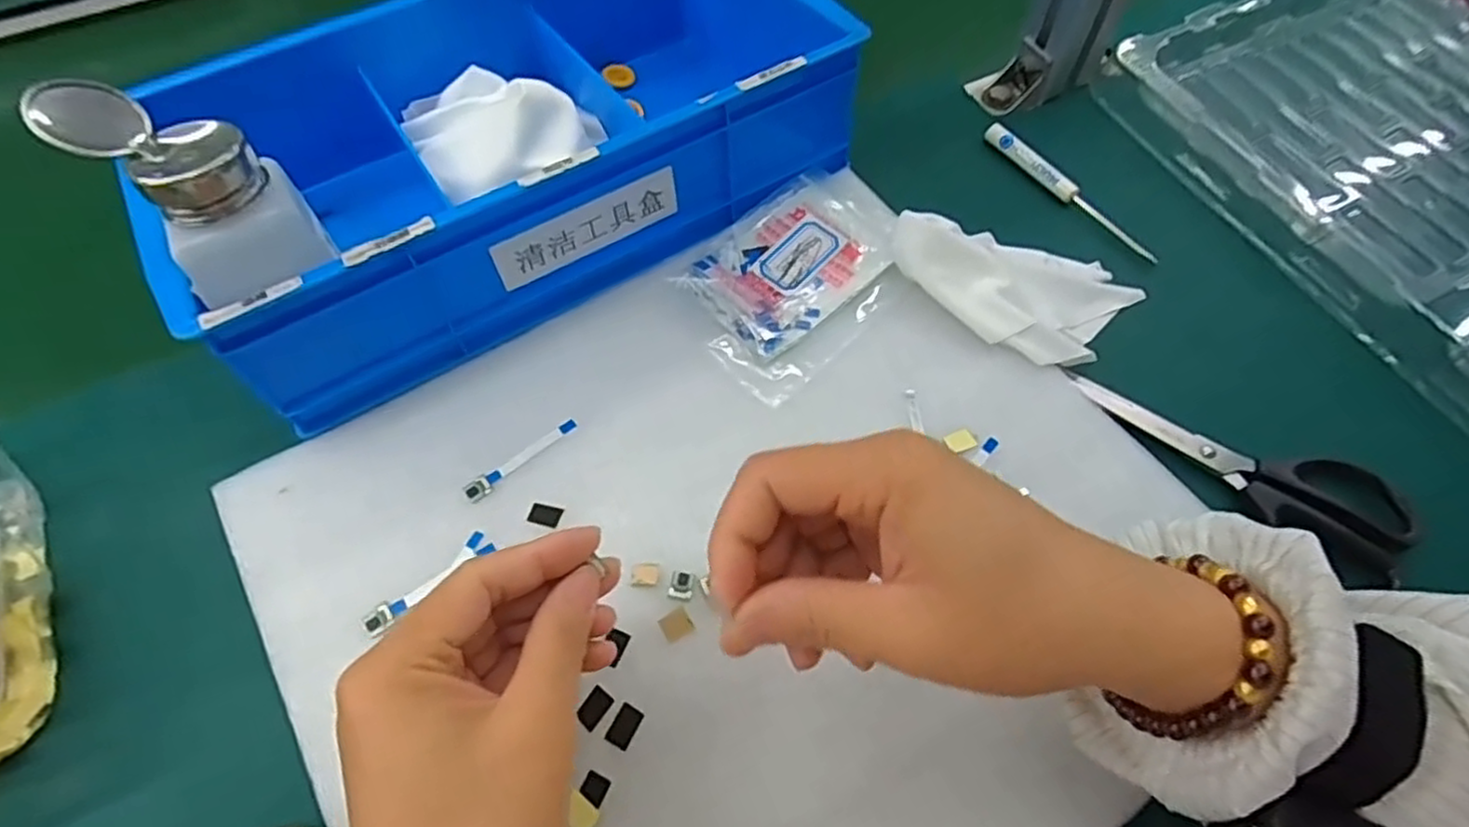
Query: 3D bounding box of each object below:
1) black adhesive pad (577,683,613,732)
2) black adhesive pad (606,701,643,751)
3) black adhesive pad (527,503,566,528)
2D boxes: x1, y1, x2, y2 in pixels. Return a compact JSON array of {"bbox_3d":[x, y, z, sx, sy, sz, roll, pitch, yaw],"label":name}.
[{"bbox_3d":[-0.056,0.118,0.287,0.009,0.004,0.015,31,68,16],"label":"black adhesive pad"},{"bbox_3d":[-0.044,0.124,0.285,0.010,0.004,0.016,25,67,13],"label":"black adhesive pad"},{"bbox_3d":[-0.087,0.047,0.330,0.016,0.004,0.011,9,55,7],"label":"black adhesive pad"}]

